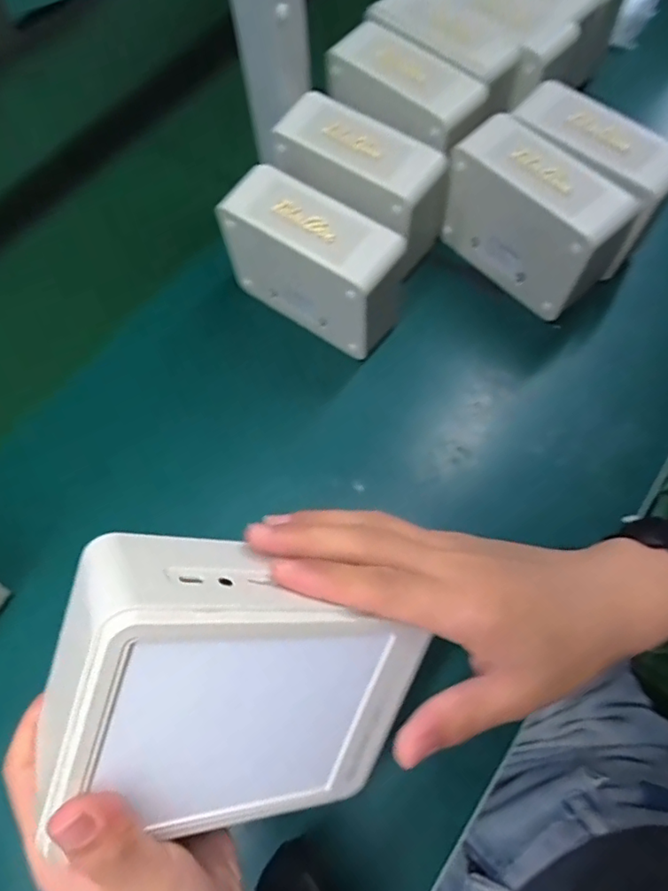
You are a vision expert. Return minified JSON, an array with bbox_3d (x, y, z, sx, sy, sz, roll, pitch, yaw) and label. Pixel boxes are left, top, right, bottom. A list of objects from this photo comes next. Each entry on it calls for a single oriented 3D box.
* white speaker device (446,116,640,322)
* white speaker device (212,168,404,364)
[{"bbox_3d":[0.161,-0.186,0.462,0.143,0.104,0.063,39,73,16],"label":"white speaker device"},{"bbox_3d":[-0.014,-0.145,0.445,0.141,0.097,0.055,34,71,14],"label":"white speaker device"}]

